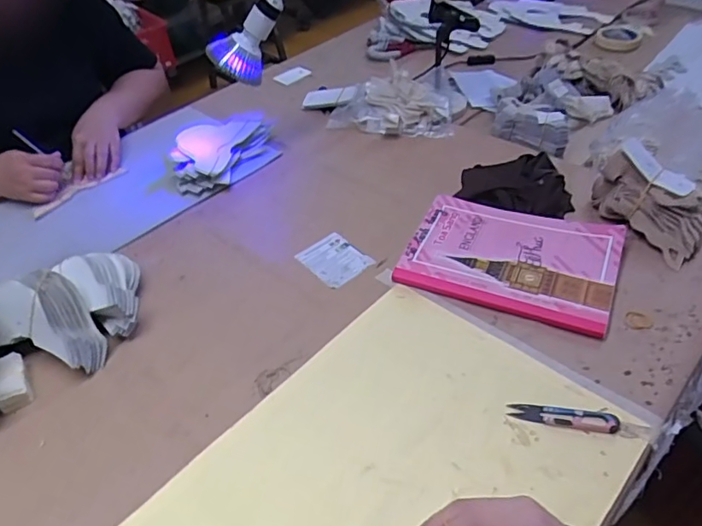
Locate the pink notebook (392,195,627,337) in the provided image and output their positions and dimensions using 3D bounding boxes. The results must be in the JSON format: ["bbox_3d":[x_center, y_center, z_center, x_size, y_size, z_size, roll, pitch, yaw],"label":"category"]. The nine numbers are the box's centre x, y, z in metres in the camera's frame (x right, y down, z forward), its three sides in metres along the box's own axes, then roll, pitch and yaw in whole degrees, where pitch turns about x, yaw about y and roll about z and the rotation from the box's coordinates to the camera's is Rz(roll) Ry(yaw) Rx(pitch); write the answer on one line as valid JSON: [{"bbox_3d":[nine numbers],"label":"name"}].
[{"bbox_3d":[0.201,-0.009,0.678,0.248,0.023,0.171,16,48,20],"label":"pink notebook"}]

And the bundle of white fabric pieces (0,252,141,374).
[{"bbox_3d":[-0.317,0.045,0.634,0.127,0.094,0.159,21,51,25],"label":"bundle of white fabric pieces"}]

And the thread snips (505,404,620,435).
[{"bbox_3d":[0.208,0.151,0.527,0.101,0.005,0.020,6,46,12],"label":"thread snips"}]

